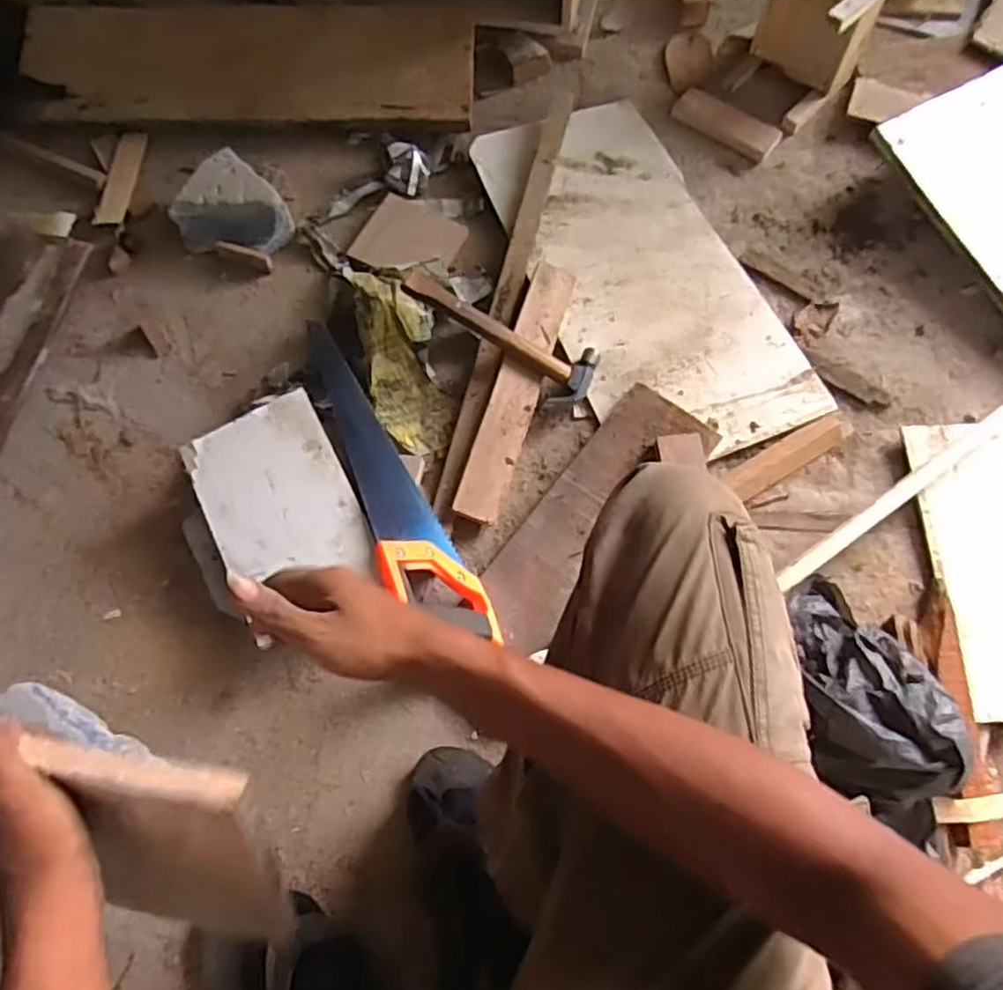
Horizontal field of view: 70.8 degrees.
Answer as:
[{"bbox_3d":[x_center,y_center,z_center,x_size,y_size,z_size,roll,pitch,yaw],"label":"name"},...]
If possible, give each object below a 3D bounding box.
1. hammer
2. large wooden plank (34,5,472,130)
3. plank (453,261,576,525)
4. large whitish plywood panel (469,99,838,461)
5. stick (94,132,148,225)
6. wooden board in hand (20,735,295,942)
[{"bbox_3d":[-0.003,-0.192,0.837,0.245,0.027,0.078,29,74,-6],"label":"hammer"},{"bbox_3d":[-0.372,-0.638,1.042,0.658,0.032,0.215,5,72,2],"label":"large wooden plank"},{"bbox_3d":[0.018,-0.126,0.847,0.053,0.033,0.337,17,73,6],"label":"plank"},{"bbox_3d":[0.178,-0.294,0.921,0.264,0.023,0.541,-21,73,-6],"label":"large whitish plywood panel"},{"bbox_3d":[-0.534,-0.450,0.994,0.044,0.006,0.164,2,72,1],"label":"stick"},{"bbox_3d":[-0.208,0.232,0.458,0.130,0.230,0.024,13,42,5],"label":"wooden board in hand"}]

